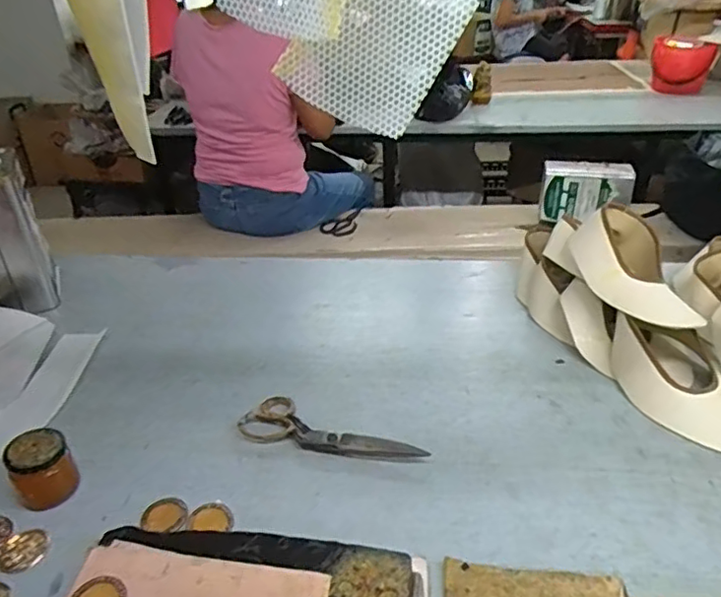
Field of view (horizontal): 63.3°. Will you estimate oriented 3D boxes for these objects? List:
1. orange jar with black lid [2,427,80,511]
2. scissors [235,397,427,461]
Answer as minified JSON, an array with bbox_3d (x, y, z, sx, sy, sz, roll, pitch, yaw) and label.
[{"bbox_3d":[-0.344,0.184,0.633,0.060,0.071,0.051,-20,37,-26],"label":"orange jar with black lid"},{"bbox_3d":[-0.036,0.160,0.698,0.224,0.016,0.071,10,34,19],"label":"scissors"}]

